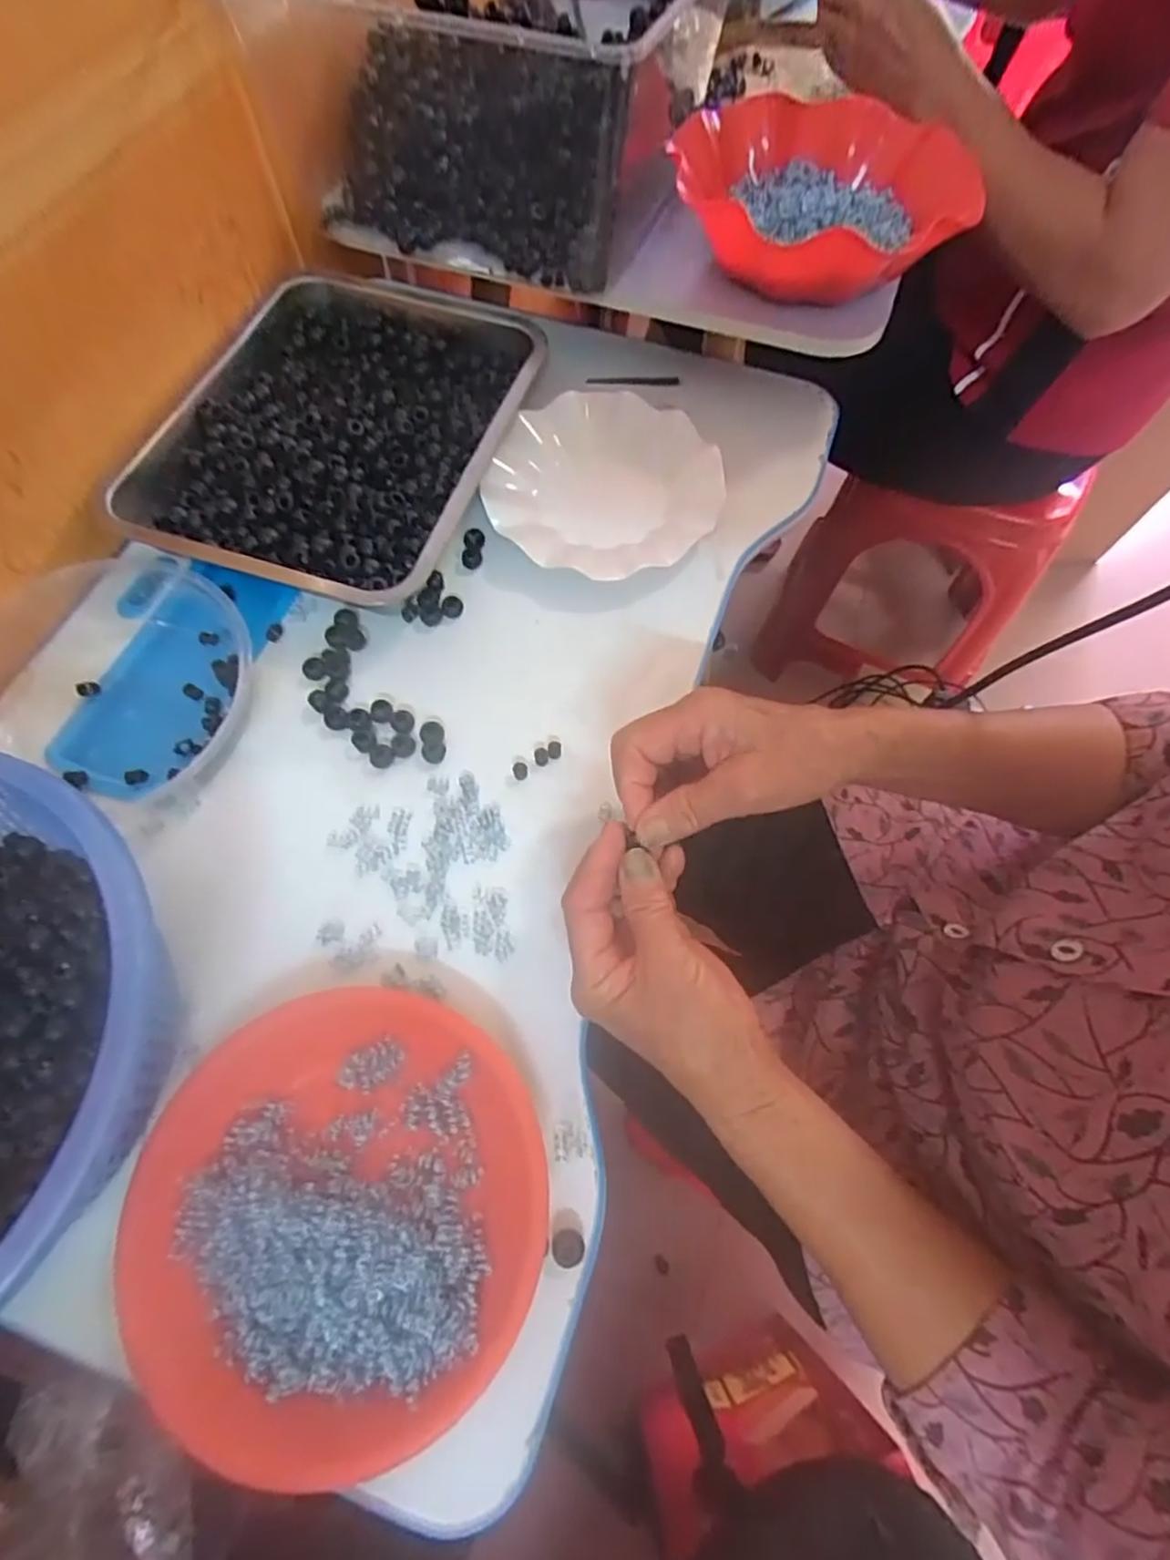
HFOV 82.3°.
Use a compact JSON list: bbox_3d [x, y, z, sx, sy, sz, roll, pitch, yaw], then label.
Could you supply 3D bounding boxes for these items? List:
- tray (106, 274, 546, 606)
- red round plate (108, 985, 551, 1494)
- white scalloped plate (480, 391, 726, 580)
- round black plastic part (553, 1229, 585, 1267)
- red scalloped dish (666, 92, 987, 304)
[{"bbox_3d":[-0.186,-0.270,0.525,0.242,0.049,0.317,17,66,6],"label":"tray"},{"bbox_3d":[-0.122,0.206,0.326,0.195,0.033,0.189,1,66,-1],"label":"red round plate"},{"bbox_3d":[0.014,-0.239,0.524,0.176,0.021,0.168,1,66,-1],"label":"white scalloped plate"},{"bbox_3d":[-0.008,0.233,0.332,0.016,0.004,0.016,1,66,-1],"label":"round black plastic part"},{"bbox_3d":[0.176,-0.453,0.520,0.207,0.061,0.225,1,66,-1],"label":"red scalloped dish"}]

